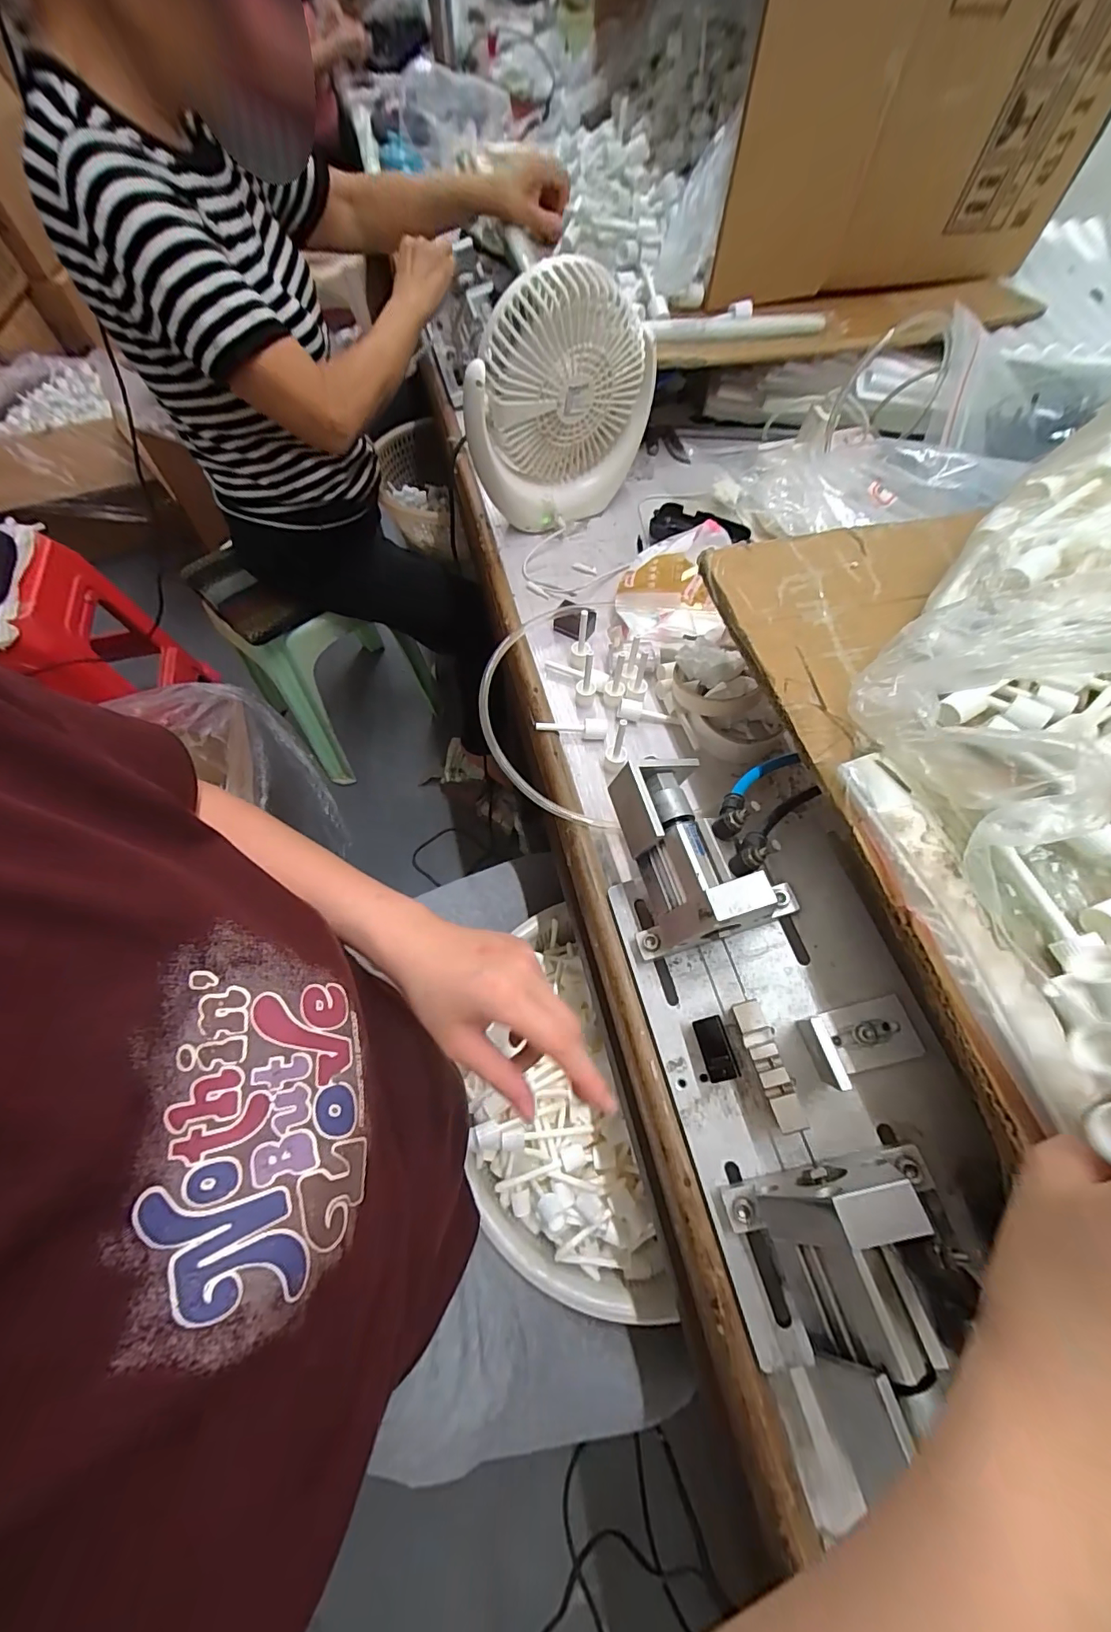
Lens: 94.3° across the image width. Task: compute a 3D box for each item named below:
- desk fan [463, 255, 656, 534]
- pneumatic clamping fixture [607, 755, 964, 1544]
[{"bbox_3d":[0.005,-0.417,0.534,0.186,0.205,0.063,-26,66,-13],"label":"desk fan"},{"bbox_3d":[0.135,0.125,0.317,0.149,0.102,0.350,-7,63,-4],"label":"pneumatic clamping fixture"}]

